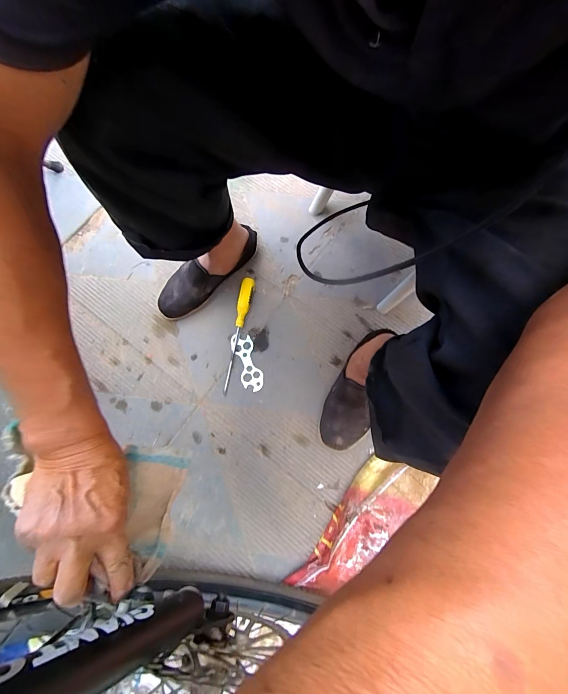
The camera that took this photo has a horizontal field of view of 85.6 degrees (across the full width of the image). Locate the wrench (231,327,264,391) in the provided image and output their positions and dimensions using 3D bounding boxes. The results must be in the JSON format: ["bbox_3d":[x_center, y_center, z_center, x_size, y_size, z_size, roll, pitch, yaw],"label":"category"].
[{"bbox_3d":[-0.079,0.031,0.643,0.046,0.004,0.125,-16,78,-2],"label":"wrench"}]

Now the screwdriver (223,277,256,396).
[{"bbox_3d":[-0.102,-0.028,0.646,0.025,0.024,0.248,12,78,4],"label":"screwdriver"}]

